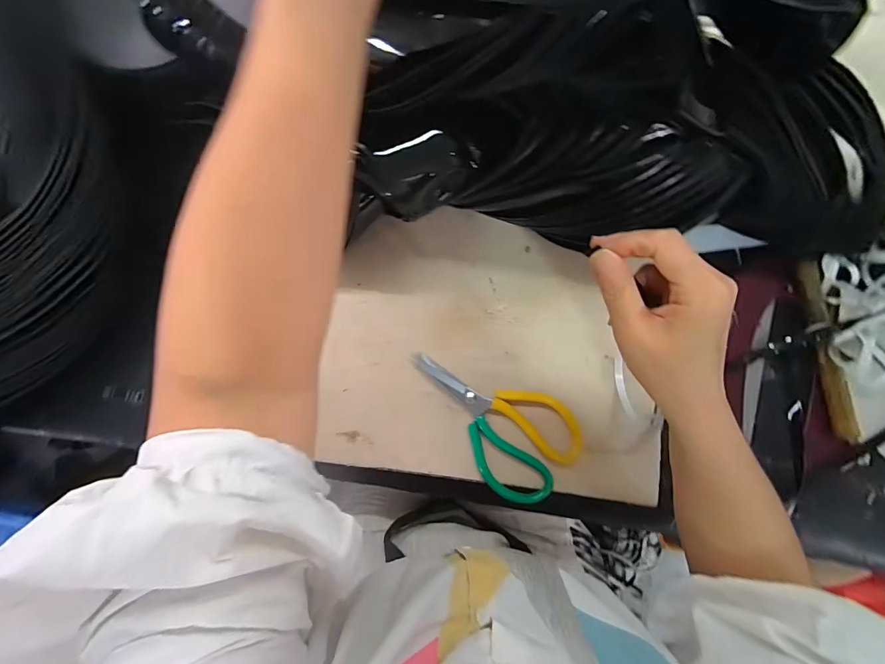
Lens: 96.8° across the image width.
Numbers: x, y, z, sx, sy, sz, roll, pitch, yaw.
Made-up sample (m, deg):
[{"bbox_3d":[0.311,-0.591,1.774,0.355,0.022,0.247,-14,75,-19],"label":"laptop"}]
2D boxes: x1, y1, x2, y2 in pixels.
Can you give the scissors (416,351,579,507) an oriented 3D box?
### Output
[{"bbox_3d":[0.055,0.080,0.405,0.105,0.016,0.184,-40,87,-8],"label":"scissors"}]

